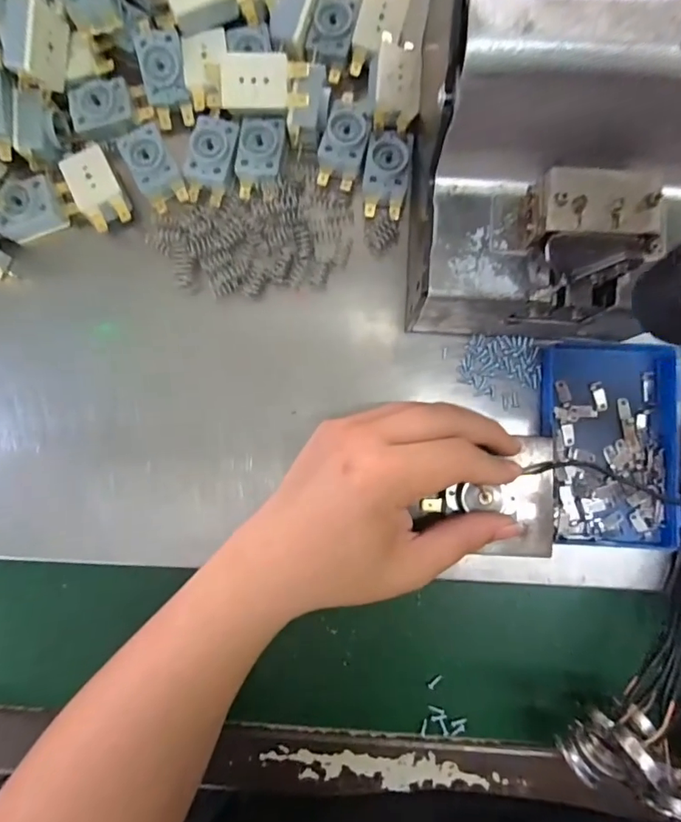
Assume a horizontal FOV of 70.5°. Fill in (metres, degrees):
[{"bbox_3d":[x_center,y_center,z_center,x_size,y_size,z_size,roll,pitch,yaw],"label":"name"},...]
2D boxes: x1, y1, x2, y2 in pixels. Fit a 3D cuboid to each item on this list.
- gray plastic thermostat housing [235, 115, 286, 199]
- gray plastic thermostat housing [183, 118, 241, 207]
[{"bbox_3d":[-0.048,-0.153,0.290,0.027,0.011,0.046,9,89,3],"label":"gray plastic thermostat housing"},{"bbox_3d":[-0.078,-0.151,0.289,0.028,0.009,0.047,19,89,3],"label":"gray plastic thermostat housing"}]

